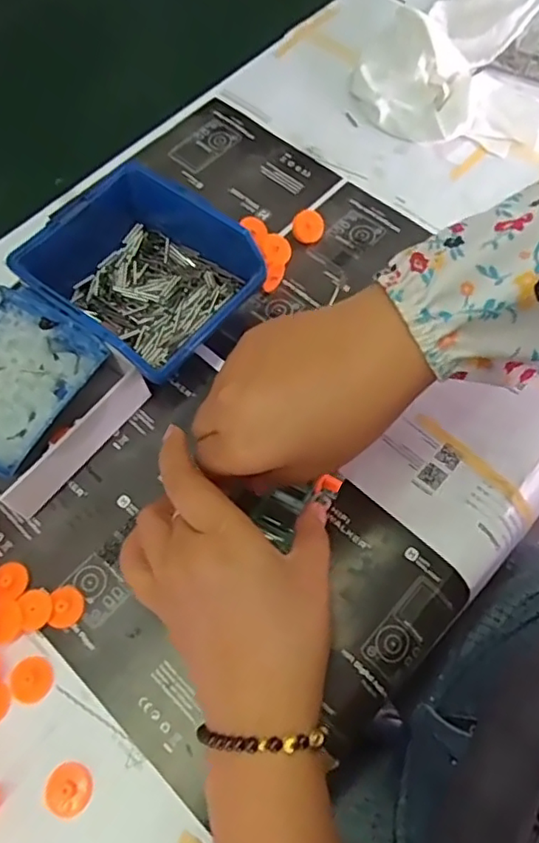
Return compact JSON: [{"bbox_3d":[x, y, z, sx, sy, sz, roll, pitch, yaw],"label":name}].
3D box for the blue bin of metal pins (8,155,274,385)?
[{"bbox_3d":[-0.083,-0.092,0.386,0.129,0.062,0.109,35,71,16],"label":"blue bin of metal pins"}]

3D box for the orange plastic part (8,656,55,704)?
[{"bbox_3d":[-0.127,0.137,0.313,0.023,0.004,0.022,0,65,1],"label":"orange plastic part"}]

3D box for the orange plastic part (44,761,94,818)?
[{"bbox_3d":[-0.099,0.182,0.292,0.022,0.004,0.023,0,65,1],"label":"orange plastic part"}]

